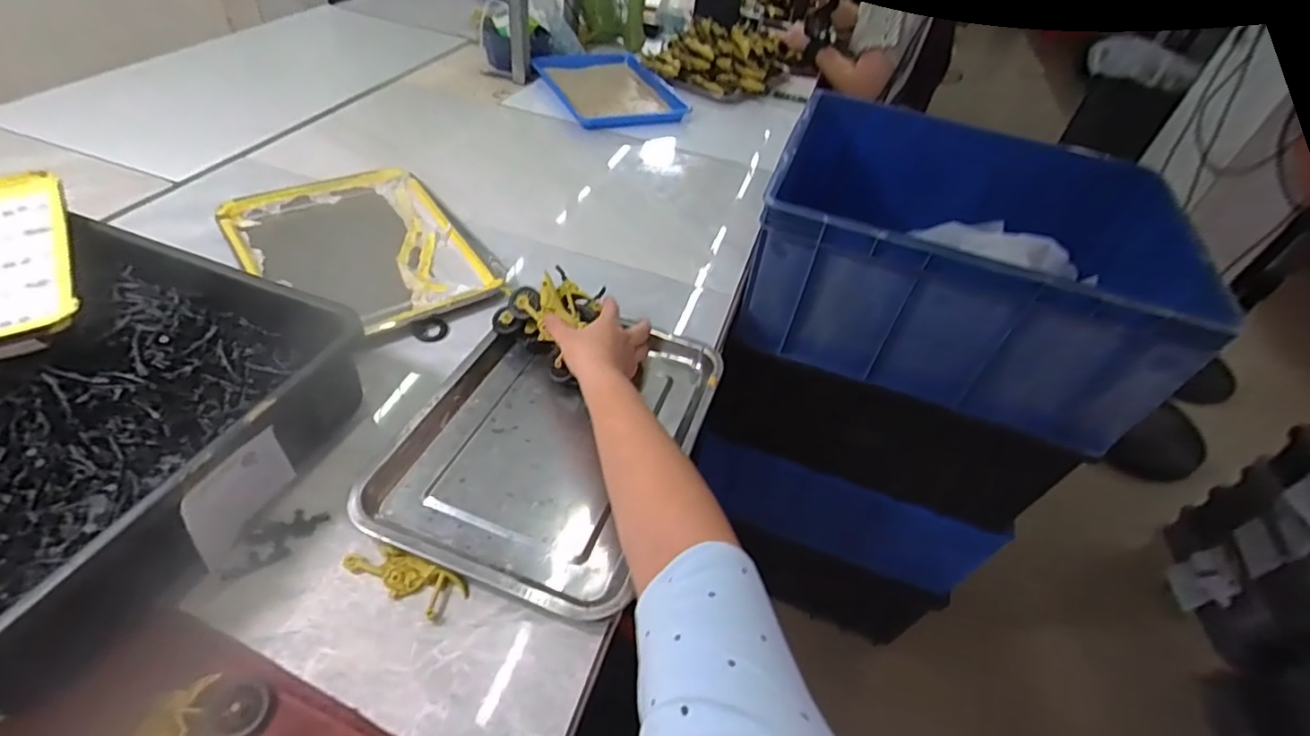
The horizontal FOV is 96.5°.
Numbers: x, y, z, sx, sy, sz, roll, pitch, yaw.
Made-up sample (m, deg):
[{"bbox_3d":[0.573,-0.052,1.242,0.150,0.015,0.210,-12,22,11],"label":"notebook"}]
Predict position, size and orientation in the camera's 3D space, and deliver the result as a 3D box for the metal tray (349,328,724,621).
[{"bbox_3d":[-0.099,0.060,0.591,0.265,0.027,0.335,18,45,10],"label":"metal tray"}]

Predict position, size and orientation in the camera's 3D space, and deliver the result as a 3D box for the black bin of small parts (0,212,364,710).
[{"bbox_3d":[-0.563,0.019,0.503,0.511,0.106,0.361,18,45,9],"label":"black bin of small parts"}]

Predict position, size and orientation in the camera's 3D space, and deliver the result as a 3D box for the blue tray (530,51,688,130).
[{"bbox_3d":[-0.098,-0.621,1.287,0.264,0.024,0.369,-12,48,-20],"label":"blue tray"}]

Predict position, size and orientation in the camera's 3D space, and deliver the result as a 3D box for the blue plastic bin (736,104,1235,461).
[{"bbox_3d":[0.428,-0.154,0.862,0.524,0.243,0.369,19,45,10],"label":"blue plastic bin"}]

